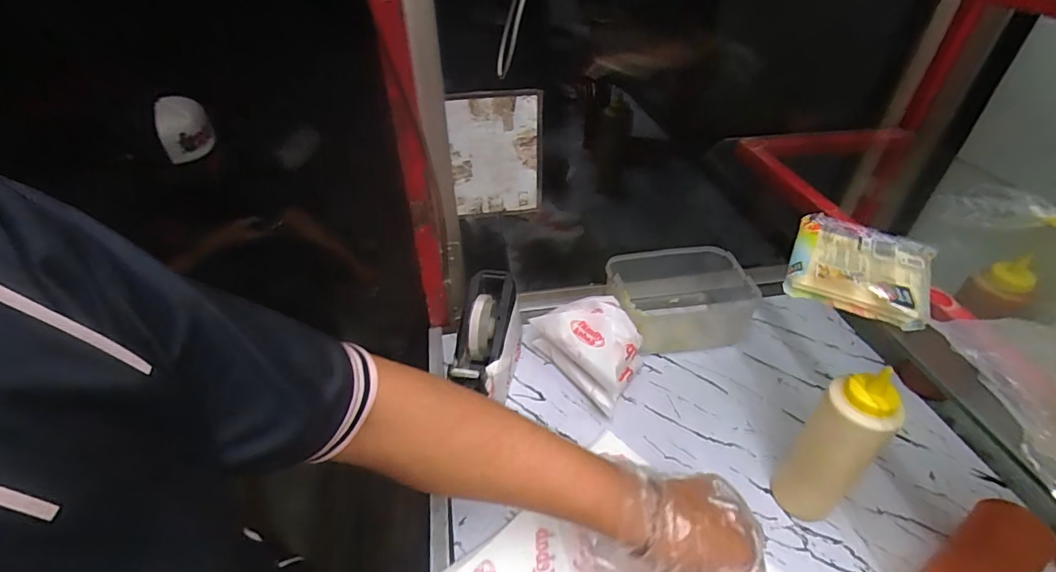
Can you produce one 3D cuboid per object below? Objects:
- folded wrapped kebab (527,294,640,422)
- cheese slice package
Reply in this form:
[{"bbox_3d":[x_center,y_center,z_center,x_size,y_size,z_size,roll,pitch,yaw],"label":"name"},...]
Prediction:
[{"bbox_3d":[0.091,0.081,0.640,0.108,0.081,0.147,-26,48,-26],"label":"folded wrapped kebab"},{"bbox_3d":[0.277,-0.018,0.401,0.099,0.026,0.110,25,48,25],"label":"cheese slice package"}]

